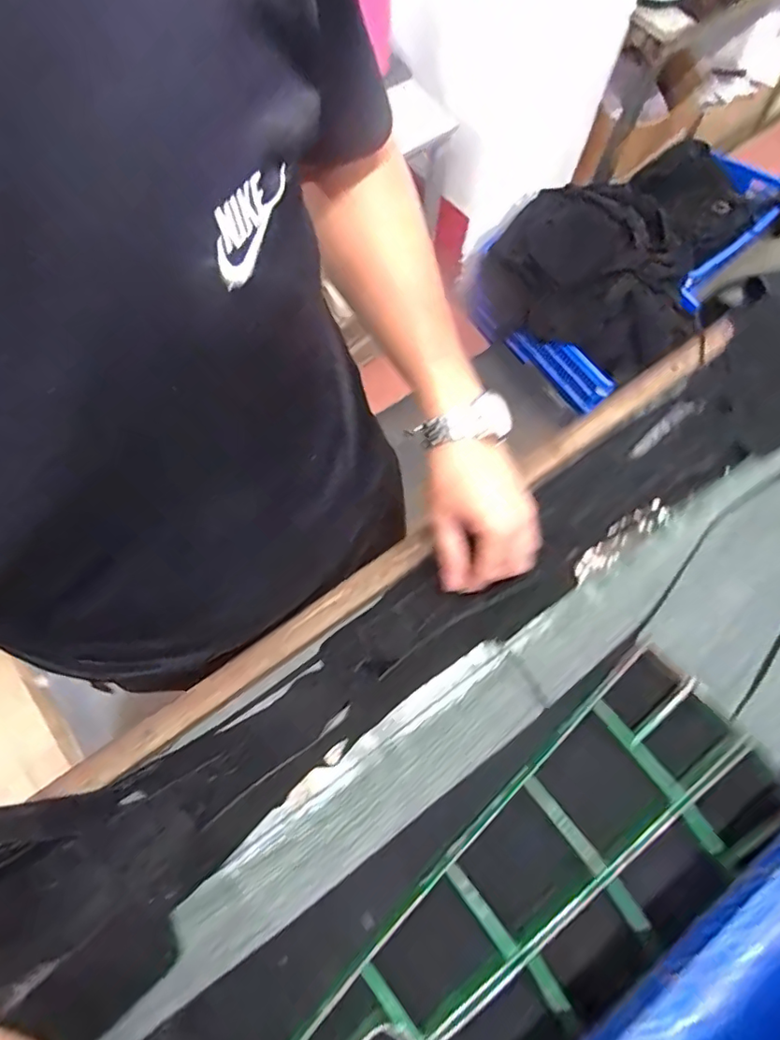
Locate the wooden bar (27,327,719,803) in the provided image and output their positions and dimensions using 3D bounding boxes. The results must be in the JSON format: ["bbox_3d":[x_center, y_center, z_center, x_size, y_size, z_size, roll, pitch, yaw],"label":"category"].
[{"bbox_3d":[0.043,0.017,0.528,0.796,0.032,0.032,-34,75,-11],"label":"wooden bar"}]

